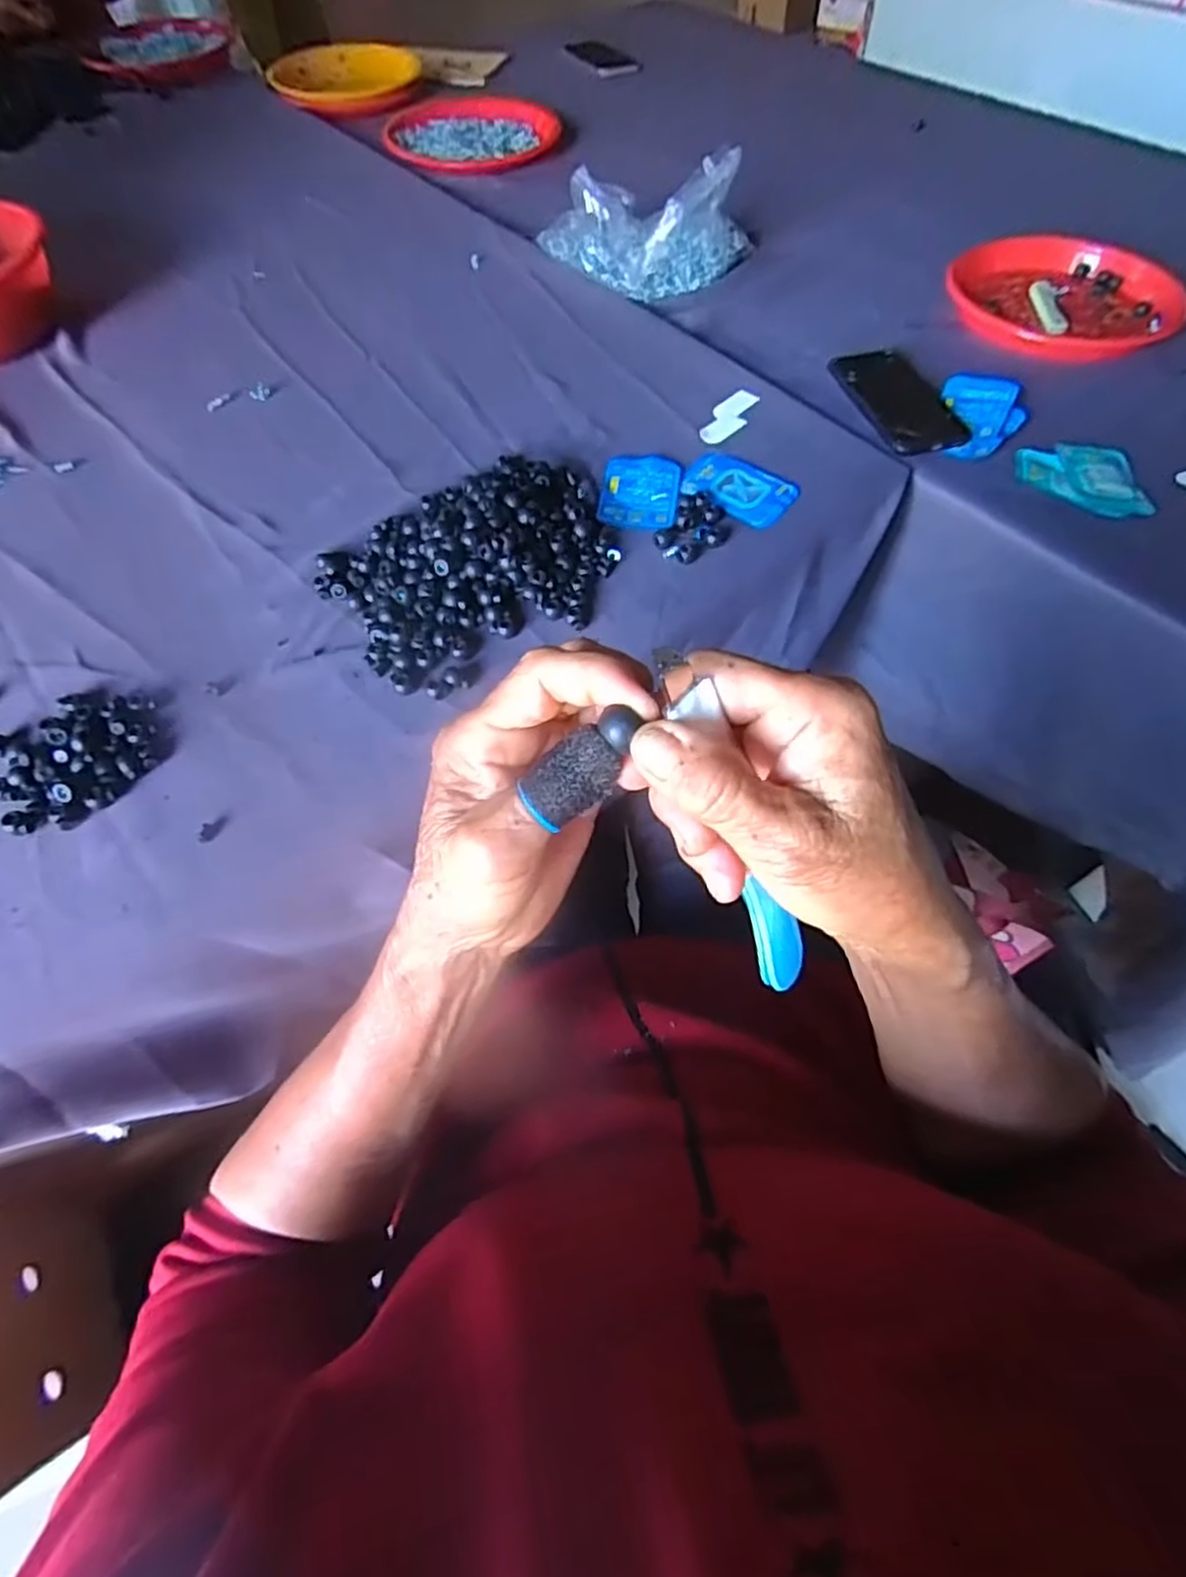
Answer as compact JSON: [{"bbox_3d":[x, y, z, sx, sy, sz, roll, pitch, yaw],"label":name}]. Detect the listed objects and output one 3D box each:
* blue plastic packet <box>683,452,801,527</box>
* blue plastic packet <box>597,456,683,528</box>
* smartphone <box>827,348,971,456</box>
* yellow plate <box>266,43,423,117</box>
[{"bbox_3d":[0.127,-0.263,0.622,0.099,0.006,0.069,34,66,19],"label":"blue plastic packet"},{"bbox_3d":[0.040,-0.258,0.617,0.067,0.008,0.094,8,60,6],"label":"blue plastic packet"},{"bbox_3d":[0.298,-0.380,0.693,0.083,0.009,0.170,-12,60,-6],"label":"smartphone"},{"bbox_3d":[-0.408,-1.158,1.164,0.241,0.038,0.269,-6,60,-3],"label":"yellow plate"}]

